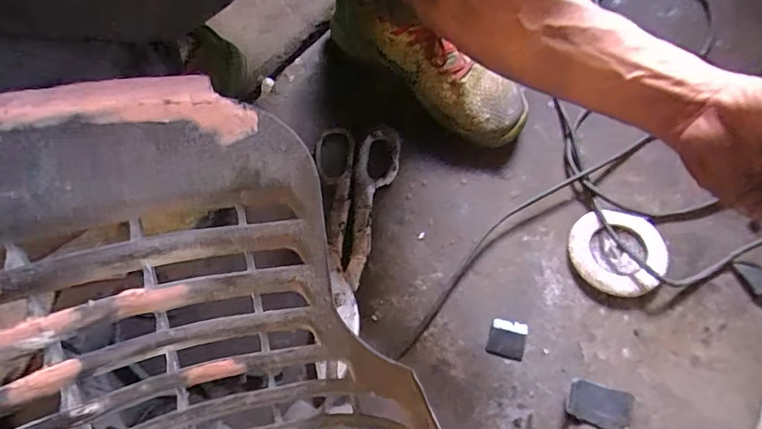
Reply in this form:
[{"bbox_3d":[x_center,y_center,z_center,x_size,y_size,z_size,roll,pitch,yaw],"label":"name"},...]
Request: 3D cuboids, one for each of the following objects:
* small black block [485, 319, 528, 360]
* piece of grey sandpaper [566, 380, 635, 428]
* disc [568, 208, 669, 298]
[{"bbox_3d":[0.121,0.120,0.481,0.034,0.007,0.036,16,66,9],"label":"small black block"},{"bbox_3d":[0.198,0.171,0.448,0.053,0.010,0.033,17,66,10],"label":"piece of grey sandpaper"},{"bbox_3d":[0.239,0.038,0.506,0.086,0.021,0.090,-1,64,1],"label":"disc"}]

